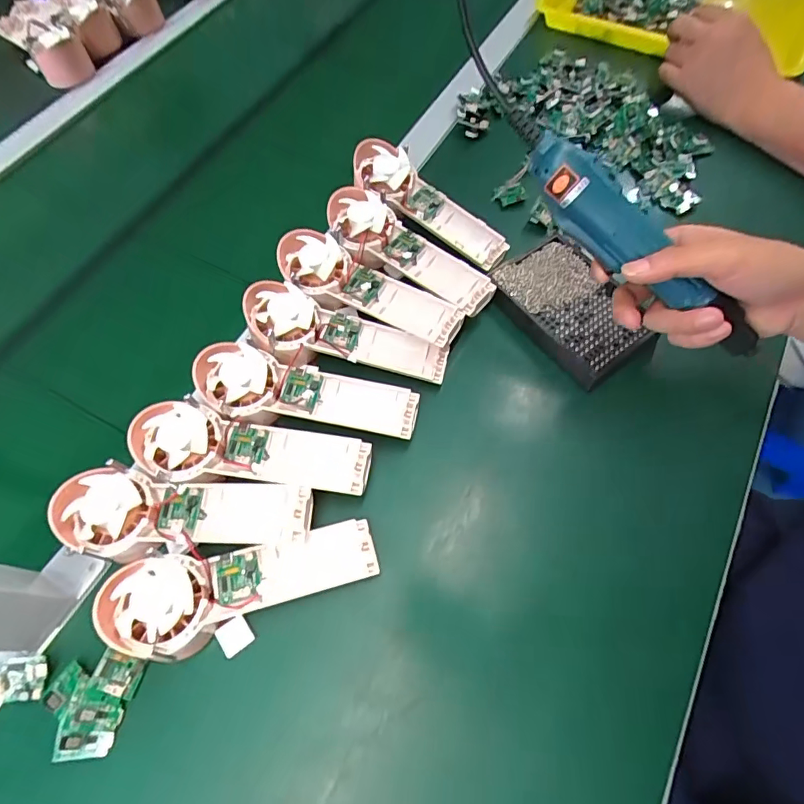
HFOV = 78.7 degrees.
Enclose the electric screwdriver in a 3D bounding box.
[{"bbox_3d":[0.172,-0.109,0.349,0.206,0.035,0.038,41,72,-2],"label":"electric screwdriver"}]

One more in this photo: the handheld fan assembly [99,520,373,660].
[{"bbox_3d":[-0.105,0.124,0.331,0.170,0.043,0.063,-12,64,-3],"label":"handheld fan assembly"}]

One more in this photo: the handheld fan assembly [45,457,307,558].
[{"bbox_3d":[-0.155,0.082,0.350,0.173,0.033,0.064,5,65,6],"label":"handheld fan assembly"}]

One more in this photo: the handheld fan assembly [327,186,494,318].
[{"bbox_3d":[0.006,-0.143,0.454,0.173,0.033,0.056,31,70,17],"label":"handheld fan assembly"}]

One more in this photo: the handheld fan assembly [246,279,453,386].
[{"bbox_3d":[-0.049,-0.055,0.427,0.177,0.048,0.066,15,65,-7],"label":"handheld fan assembly"}]

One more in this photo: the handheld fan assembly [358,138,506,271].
[{"bbox_3d":[0.026,-0.196,0.491,0.179,0.029,0.057,38,71,3],"label":"handheld fan assembly"}]

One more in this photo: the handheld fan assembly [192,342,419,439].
[{"bbox_3d":[-0.077,-0.006,0.399,0.175,0.030,0.053,12,65,-6],"label":"handheld fan assembly"}]

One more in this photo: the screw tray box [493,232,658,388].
[{"bbox_3d":[0.152,-0.087,0.444,0.092,0.021,0.142,-34,67,-13],"label":"screw tray box"}]

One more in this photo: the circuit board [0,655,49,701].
[{"bbox_3d":[-0.258,0.186,0.331,0.033,0.004,0.027,2,84,-7],"label":"circuit board"}]

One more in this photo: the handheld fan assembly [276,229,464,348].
[{"bbox_3d":[-0.030,-0.098,0.441,0.175,0.044,0.059,28,69,16],"label":"handheld fan assembly"}]

